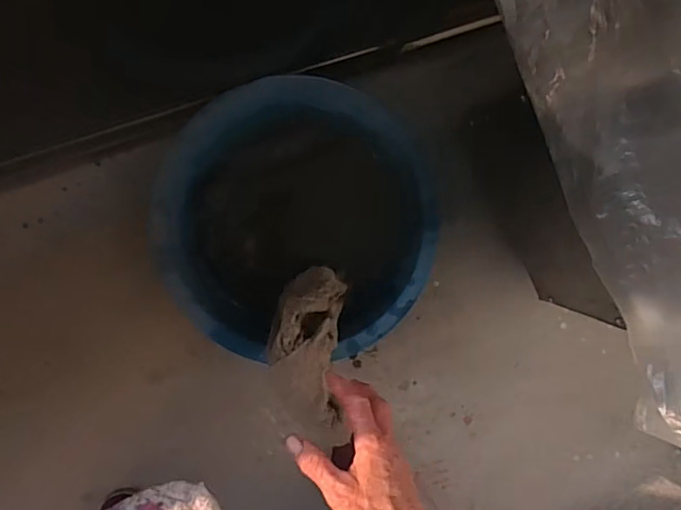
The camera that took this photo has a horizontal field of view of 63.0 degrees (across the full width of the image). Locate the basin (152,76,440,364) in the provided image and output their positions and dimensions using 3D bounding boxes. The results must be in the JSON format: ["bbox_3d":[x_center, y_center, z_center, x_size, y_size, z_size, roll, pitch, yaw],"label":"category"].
[{"bbox_3d":[-0.058,-0.054,0.799,0.369,0.121,0.366,-1,97,-7],"label":"basin"}]

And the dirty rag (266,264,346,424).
[{"bbox_3d":[-0.033,0.085,0.677,0.095,0.225,0.065,22,122,-9],"label":"dirty rag"}]

